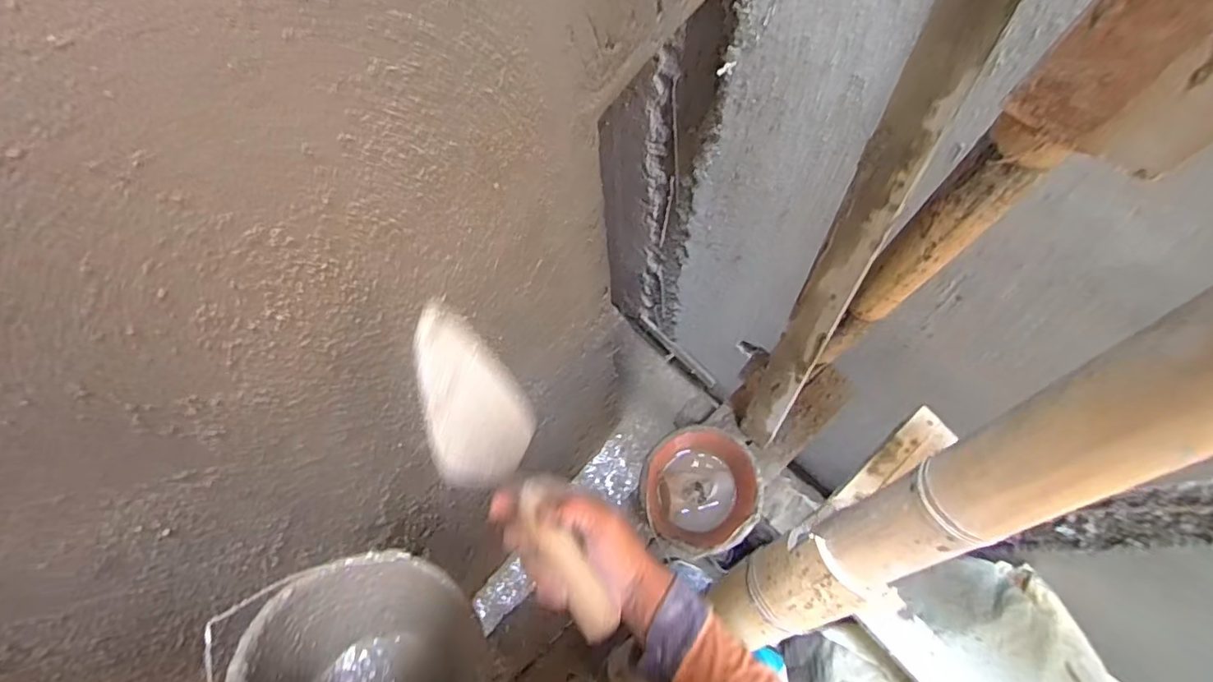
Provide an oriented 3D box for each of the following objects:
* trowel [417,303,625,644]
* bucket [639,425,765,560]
[{"bbox_3d":[-0.091,0.113,0.486,0.088,0.065,0.313,-32,71,-10],"label":"trowel"},{"bbox_3d":[0.189,0.319,1.153,0.226,0.175,0.241,-1,69,2],"label":"bucket"}]

